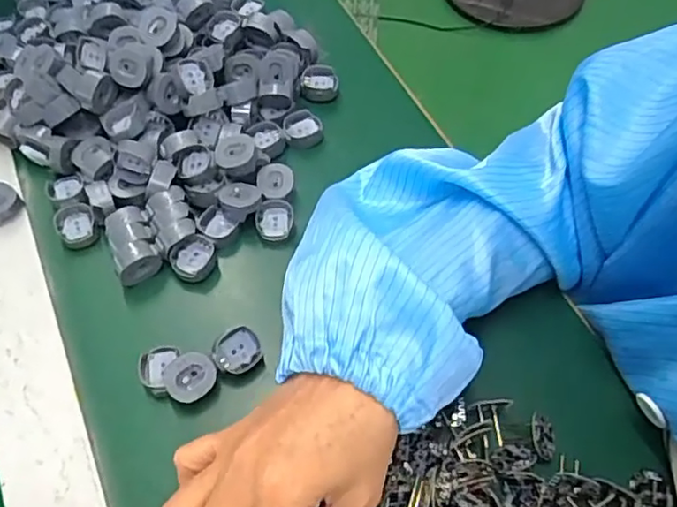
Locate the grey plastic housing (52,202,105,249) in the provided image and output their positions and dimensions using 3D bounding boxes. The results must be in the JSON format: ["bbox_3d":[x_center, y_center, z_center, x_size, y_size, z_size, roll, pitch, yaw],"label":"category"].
[{"bbox_3d":[-0.175,-0.018,0.410,0.030,0.013,0.029,0,58,0],"label":"grey plastic housing"}]

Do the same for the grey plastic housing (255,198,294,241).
[{"bbox_3d":[-0.044,-0.023,0.413,0.026,0.010,0.027,0,58,0],"label":"grey plastic housing"}]

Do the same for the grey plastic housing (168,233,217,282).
[{"bbox_3d":[-0.092,0.002,0.392,0.029,0.015,0.026,-37,65,-20],"label":"grey plastic housing"}]

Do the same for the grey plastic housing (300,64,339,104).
[{"bbox_3d":[-0.015,-0.133,0.479,0.029,0.014,0.026,-1,58,-1],"label":"grey plastic housing"}]

